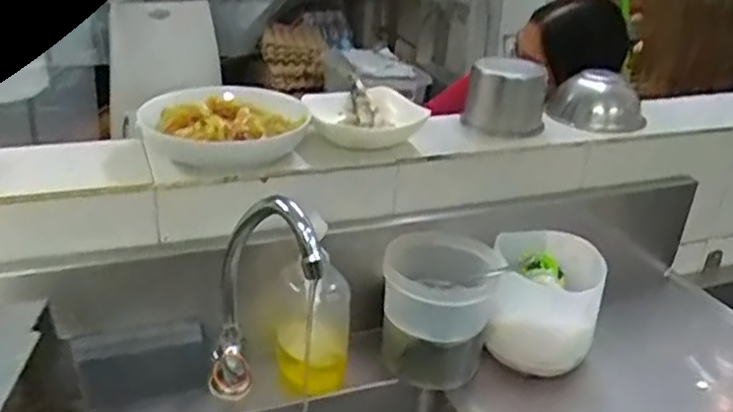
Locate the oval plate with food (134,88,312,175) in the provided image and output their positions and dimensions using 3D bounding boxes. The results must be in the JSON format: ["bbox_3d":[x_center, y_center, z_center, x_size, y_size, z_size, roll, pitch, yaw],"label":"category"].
[{"bbox_3d":[-0.174,-0.097,0.862,0.176,0.055,0.189,26,34,37],"label":"oval plate with food"}]

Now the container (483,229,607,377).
[{"bbox_3d":[0.232,0.126,0.902,0.133,0.145,0.148,9,27,9],"label":"container"}]

